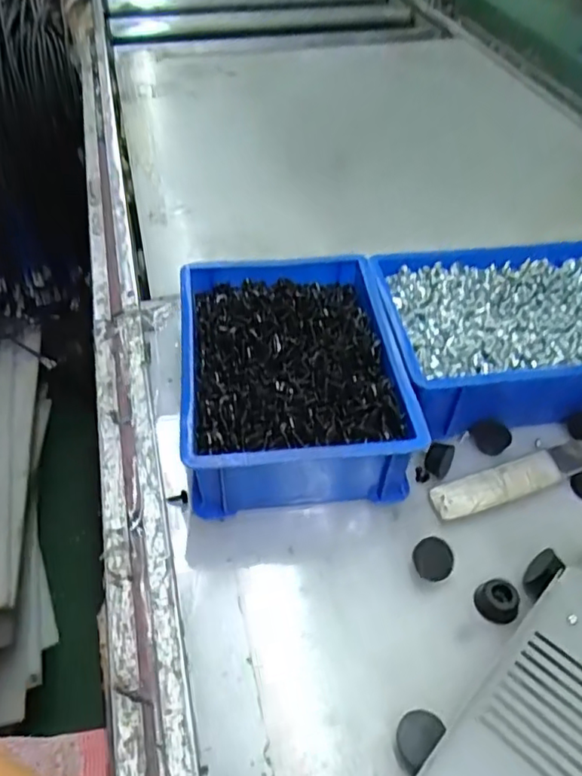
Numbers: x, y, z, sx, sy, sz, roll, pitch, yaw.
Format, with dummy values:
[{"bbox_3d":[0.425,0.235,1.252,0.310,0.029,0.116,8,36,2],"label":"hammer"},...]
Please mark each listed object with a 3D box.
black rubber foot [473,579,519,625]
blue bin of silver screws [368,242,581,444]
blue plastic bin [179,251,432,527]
[{"bbox_3d":[0.118,0.121,0.343,0.022,0.010,0.023,0,47,0],"label":"black rubber foot"},{"bbox_3d":[0.163,-0.041,0.457,0.190,0.061,0.141,-7,47,-7],"label":"blue bin of silver screws"},{"bbox_3d":[-0.002,-0.009,0.426,0.145,0.064,0.196,-5,47,-5],"label":"blue plastic bin"}]

